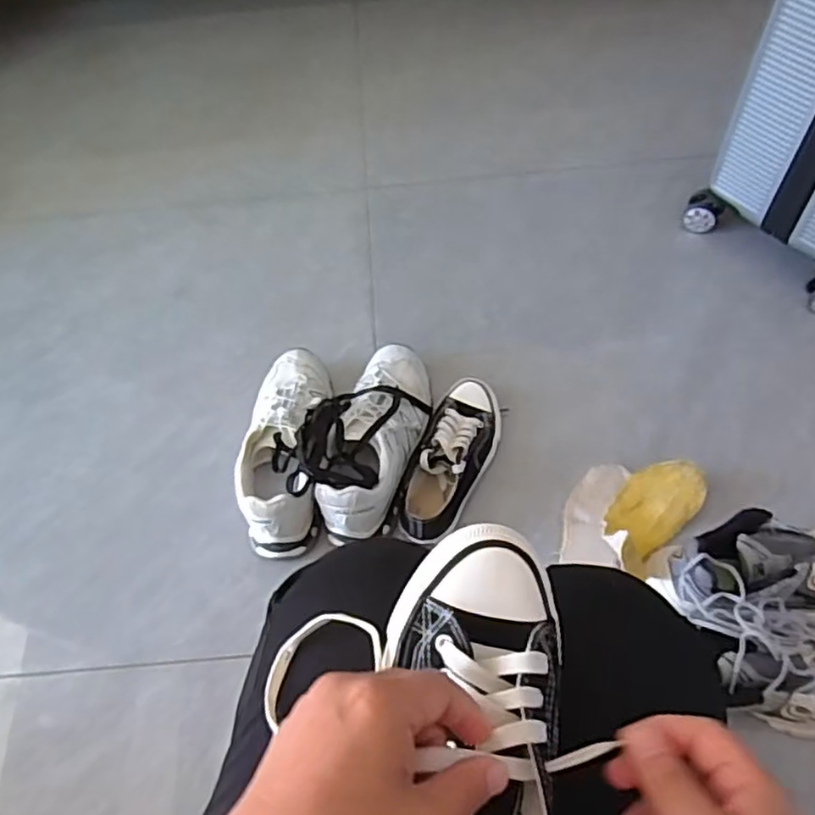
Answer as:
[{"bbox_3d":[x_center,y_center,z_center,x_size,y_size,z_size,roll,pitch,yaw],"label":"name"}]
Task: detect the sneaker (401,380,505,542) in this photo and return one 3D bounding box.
[{"bbox_3d":[0.061,0.056,0.871,0.093,0.073,0.224,15,59,12],"label":"sneaker"}]

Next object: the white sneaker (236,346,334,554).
[{"bbox_3d":[-0.155,0.040,0.858,0.092,0.109,0.270,-1,58,4],"label":"white sneaker"}]

